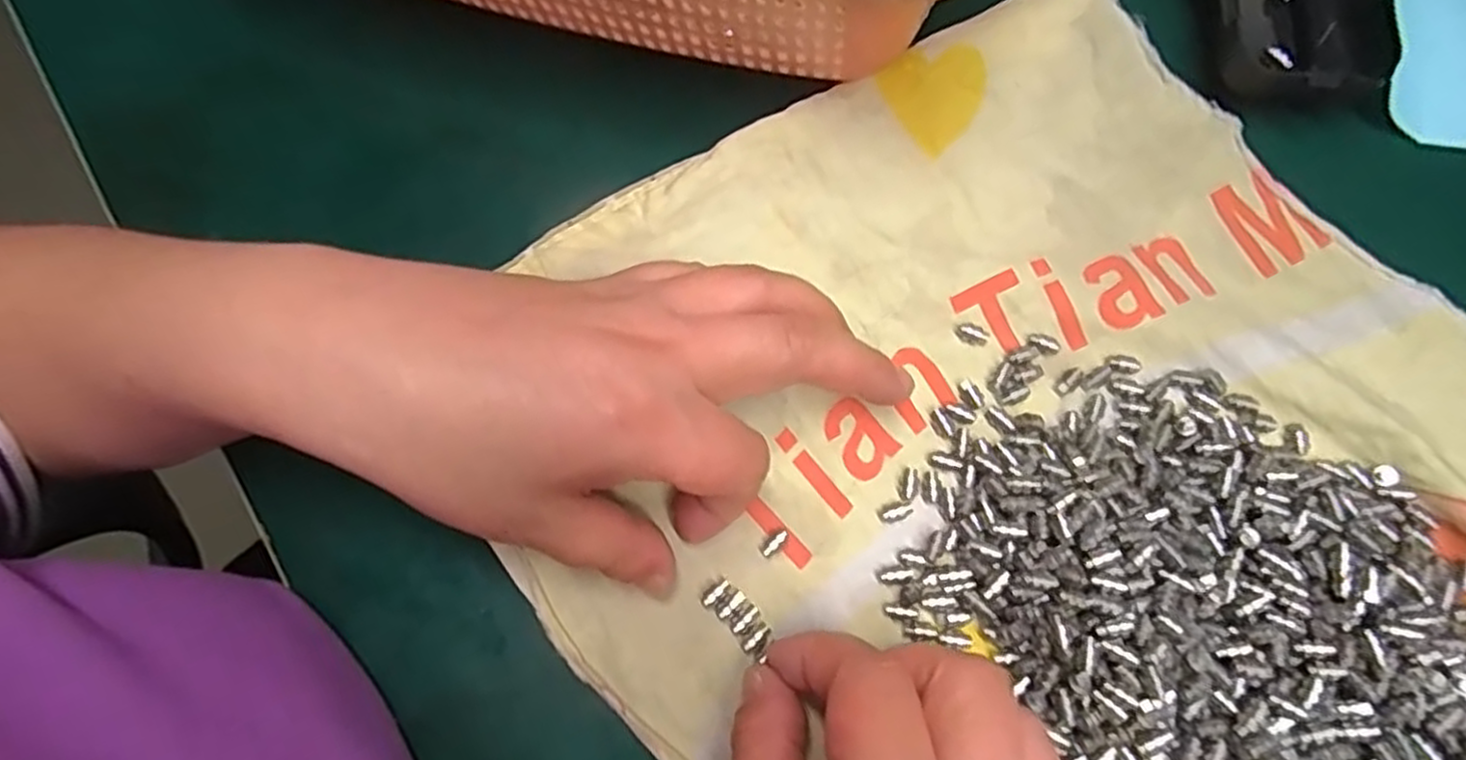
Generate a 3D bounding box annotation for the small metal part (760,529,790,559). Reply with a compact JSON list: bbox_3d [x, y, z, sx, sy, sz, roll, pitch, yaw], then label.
[{"bbox_3d":[0.013,0.051,0.236,0.010,0.004,0.005,-39,78,-8],"label":"small metal part"}]

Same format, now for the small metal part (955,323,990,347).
[{"bbox_3d":[0.081,-0.016,0.252,0.011,0.004,0.006,16,77,6],"label":"small metal part"}]

